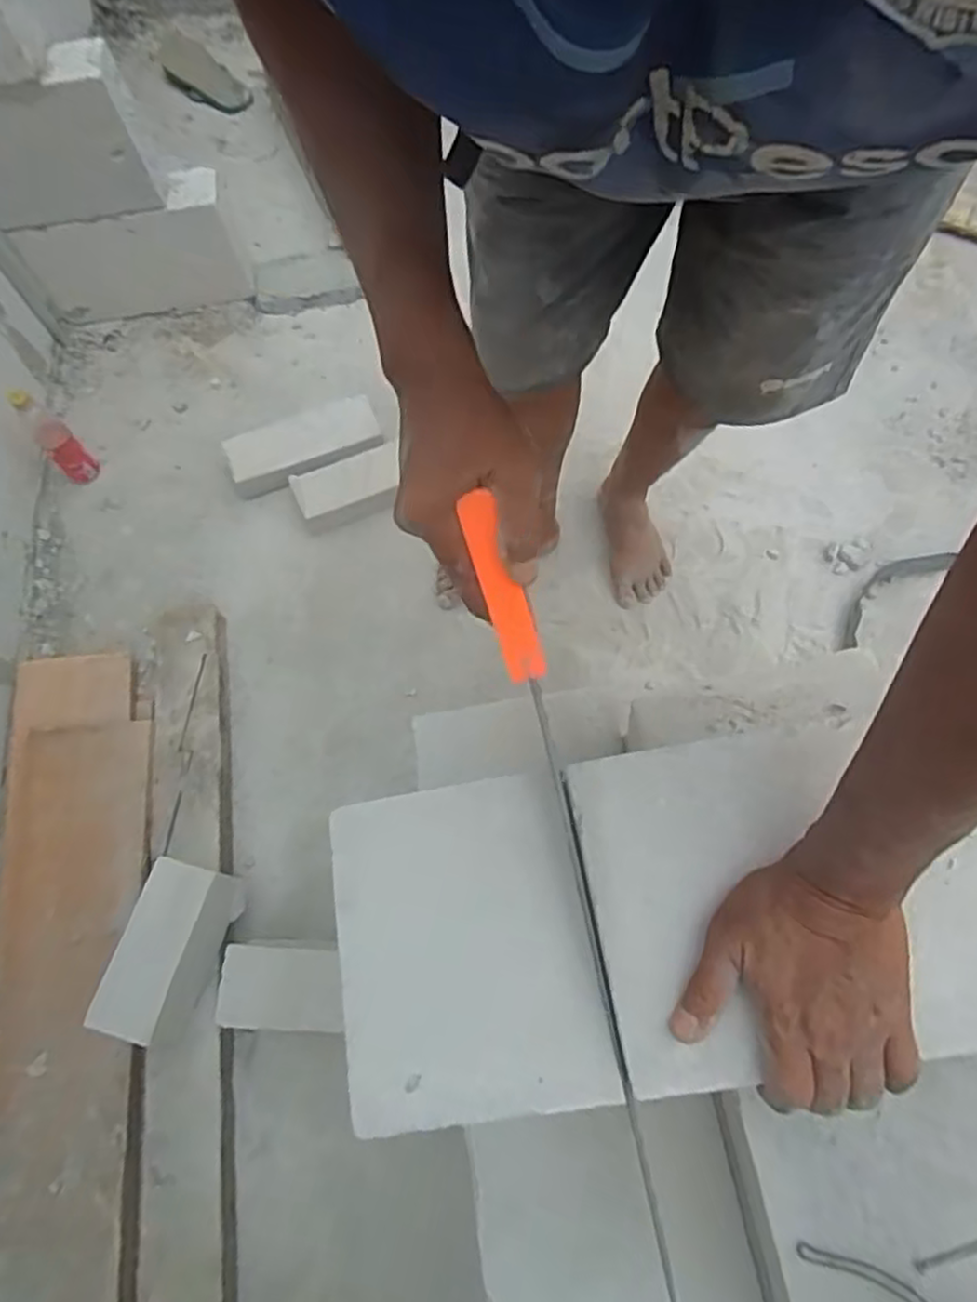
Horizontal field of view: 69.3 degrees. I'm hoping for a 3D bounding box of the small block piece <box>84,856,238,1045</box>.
[{"bbox_3d":[-0.404,0.377,0.905,0.092,0.124,0.200,10,70,6],"label":"small block piece"}]

